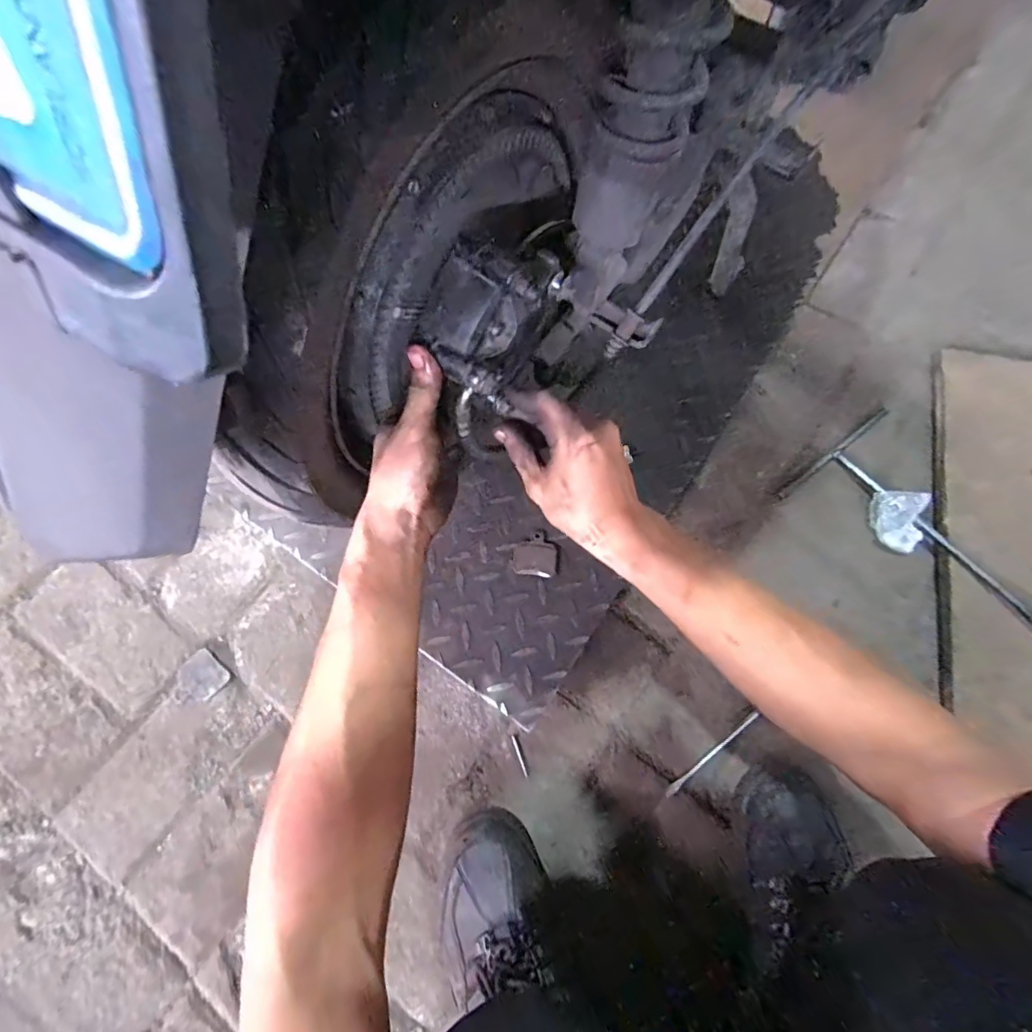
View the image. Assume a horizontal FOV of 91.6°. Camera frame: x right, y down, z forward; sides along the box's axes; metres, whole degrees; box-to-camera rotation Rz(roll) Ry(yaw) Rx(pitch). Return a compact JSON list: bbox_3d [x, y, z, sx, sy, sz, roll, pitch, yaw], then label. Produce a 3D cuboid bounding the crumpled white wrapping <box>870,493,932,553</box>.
[{"bbox_3d":[0.461,0.006,0.609,0.054,0.012,0.071,11,95,40],"label":"crumpled white wrapping"}]

